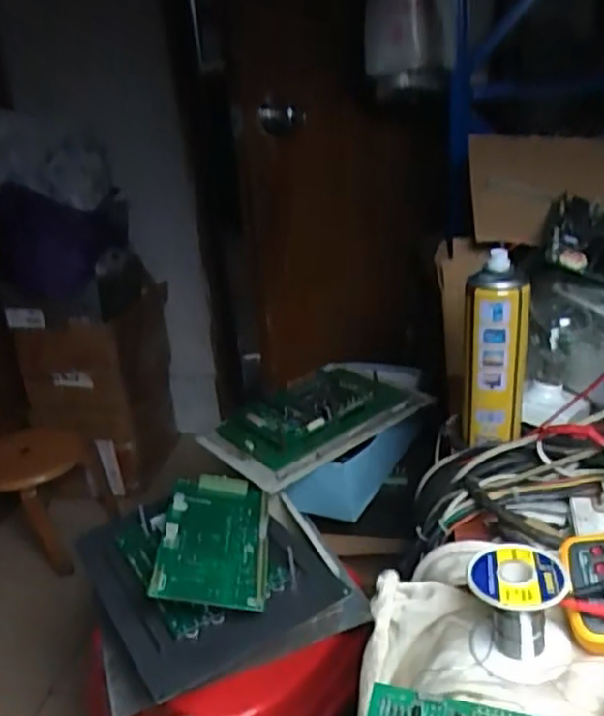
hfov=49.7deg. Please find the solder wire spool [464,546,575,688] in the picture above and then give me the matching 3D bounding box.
[{"bbox_3d":[0.149,0.172,0.446,0.063,0.066,0.059,-5,23,2],"label":"solder wire spool"}]

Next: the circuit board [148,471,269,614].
[{"bbox_3d":[-0.098,0.203,0.741,0.116,0.017,0.198,8,27,-6],"label":"circuit board"}]

